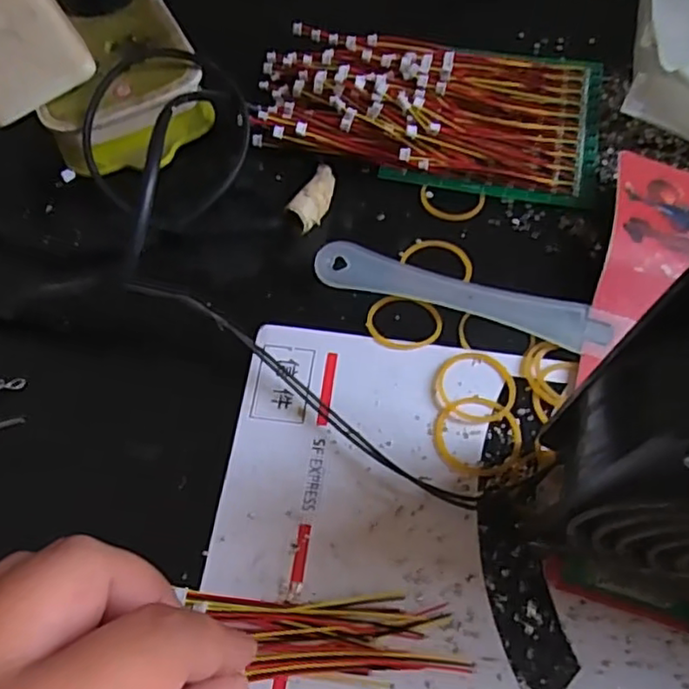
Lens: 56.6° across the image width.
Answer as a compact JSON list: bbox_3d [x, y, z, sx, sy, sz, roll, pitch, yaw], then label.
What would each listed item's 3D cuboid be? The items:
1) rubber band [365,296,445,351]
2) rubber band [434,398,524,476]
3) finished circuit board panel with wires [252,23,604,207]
[{"bbox_3d":[0.024,-0.008,0.260,0.030,0.004,0.026,12,61,6],"label":"rubber band"},{"bbox_3d":[0.049,0.033,0.234,0.032,0.004,0.030,3,60,1],"label":"rubber band"},{"bbox_3d":[0.042,-0.118,0.313,0.163,0.019,0.086,10,60,5],"label":"finished circuit board panel with wires"}]

